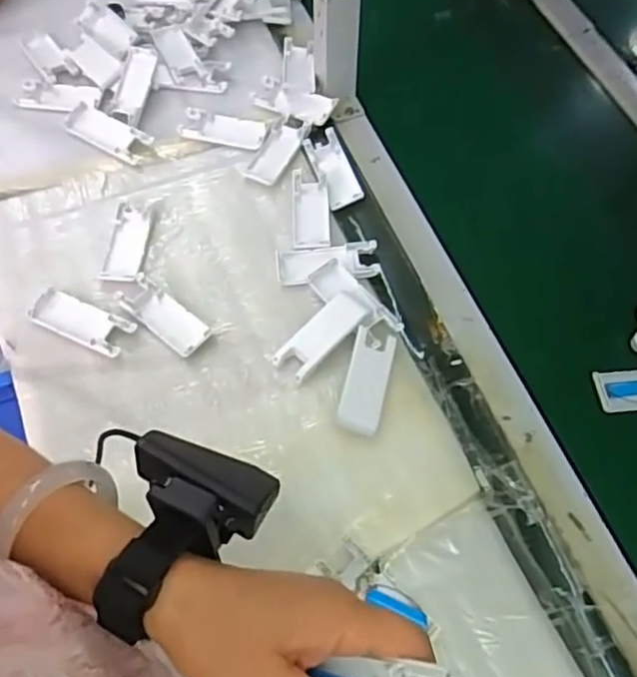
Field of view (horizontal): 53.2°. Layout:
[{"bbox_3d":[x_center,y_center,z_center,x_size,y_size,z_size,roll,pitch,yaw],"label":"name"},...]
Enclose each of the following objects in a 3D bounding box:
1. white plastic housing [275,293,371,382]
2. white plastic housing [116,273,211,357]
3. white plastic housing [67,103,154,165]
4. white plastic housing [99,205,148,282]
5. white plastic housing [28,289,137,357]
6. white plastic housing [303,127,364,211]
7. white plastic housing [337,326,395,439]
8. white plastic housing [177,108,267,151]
[{"bbox_3d":[0.003,-0.003,0.618,0.099,0.019,0.041,-40,69,-18],"label":"white plastic housing"},{"bbox_3d":[-0.153,-0.023,0.630,0.102,0.010,0.039,37,69,17],"label":"white plastic housing"},{"bbox_3d":[-0.245,-0.238,0.740,0.100,0.012,0.040,27,66,13],"label":"white plastic housing"},{"bbox_3d":[-0.200,-0.100,0.671,0.040,0.010,0.091,3,63,2],"label":"white plastic housing"},{"bbox_3d":[-0.234,-0.016,0.626,0.101,0.011,0.040,22,65,11],"label":"white plastic housing"},{"bbox_3d":[0.017,-0.192,0.719,0.041,0.007,0.106,-16,64,-8],"label":"white plastic housing"},{"bbox_3d":[0.045,0.040,0.594,0.038,0.015,0.099,12,64,6],"label":"white plastic housing"},{"bbox_3d":[-0.113,-0.248,0.753,0.101,0.009,0.042,12,64,6],"label":"white plastic housing"}]

